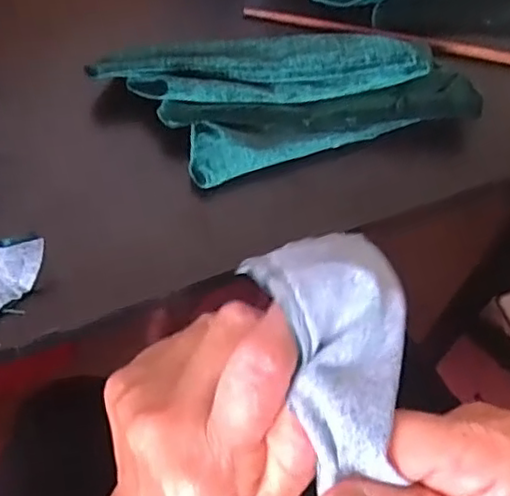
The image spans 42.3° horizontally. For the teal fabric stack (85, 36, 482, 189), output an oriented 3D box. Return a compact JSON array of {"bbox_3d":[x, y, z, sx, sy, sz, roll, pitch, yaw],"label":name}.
[{"bbox_3d":[0.020,-0.095,0.374,0.193,0.028,0.090,-15,61,-13],"label":"teal fabric stack"}]

